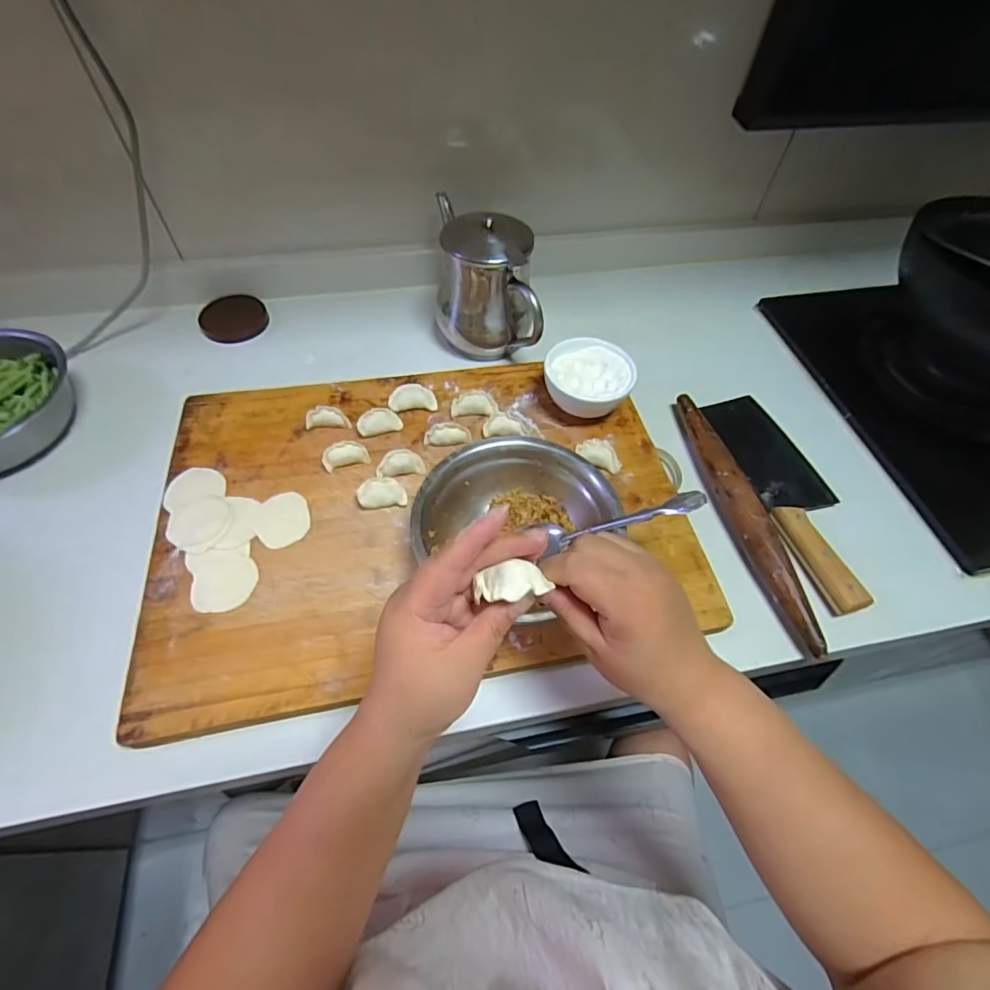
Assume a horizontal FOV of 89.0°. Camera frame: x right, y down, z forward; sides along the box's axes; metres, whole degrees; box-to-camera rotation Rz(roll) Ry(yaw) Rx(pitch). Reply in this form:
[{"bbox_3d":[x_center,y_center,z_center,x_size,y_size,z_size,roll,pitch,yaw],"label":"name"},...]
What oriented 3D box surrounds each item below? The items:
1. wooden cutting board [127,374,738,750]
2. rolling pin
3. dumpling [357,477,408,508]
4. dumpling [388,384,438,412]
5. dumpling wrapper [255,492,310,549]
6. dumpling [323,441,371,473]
[{"bbox_3d":[-0.066,0.001,0.493,0.491,0.026,0.349,-9,57,-8],"label":"wooden cutting board"},{"bbox_3d":[0.253,0.009,0.508,0.037,0.025,0.294,-8,57,-7],"label":"rolling pin"},{"bbox_3d":[-0.108,-0.001,0.488,0.045,0.018,0.029,-4,56,-5],"label":"dumpling"},{"bbox_3d":[-0.091,-0.106,0.561,0.051,0.019,0.030,-8,57,-7],"label":"dumpling"},{"bbox_3d":[-0.201,0.022,0.476,0.047,0.004,0.058,-16,58,-13],"label":"dumpling wrapper"},{"bbox_3d":[-0.151,-0.041,0.509,0.044,0.023,0.018,-17,58,-13],"label":"dumpling"}]

